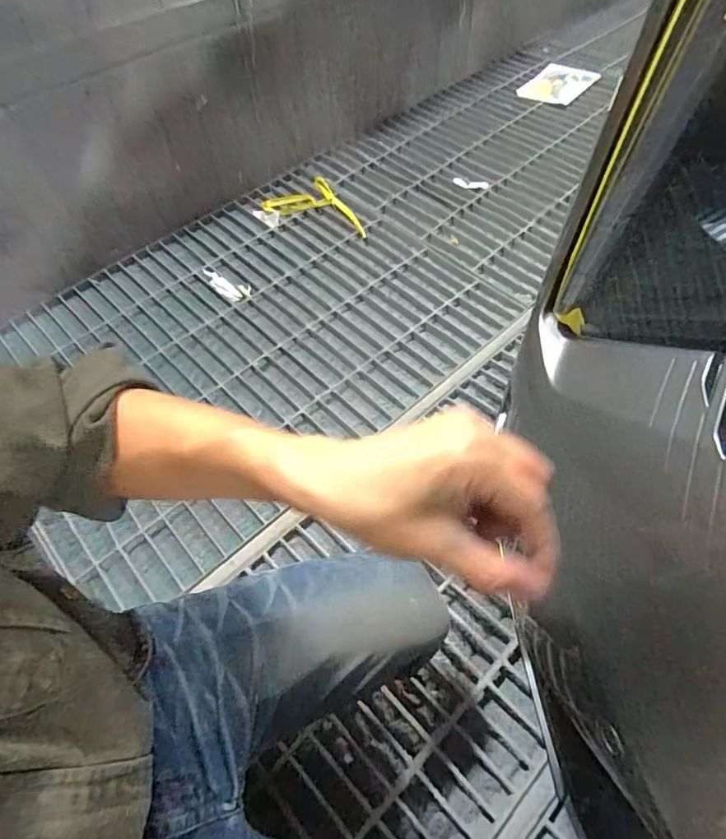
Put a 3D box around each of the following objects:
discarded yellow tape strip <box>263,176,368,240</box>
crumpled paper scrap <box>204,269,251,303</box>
[{"bbox_3d":[-0.151,-0.611,1.446,0.209,0.033,0.291,-28,57,-14],"label":"discarded yellow tape strip"},{"bbox_3d":[-0.372,-0.364,1.317,0.168,0.018,0.060,32,64,24],"label":"crumpled paper scrap"}]

